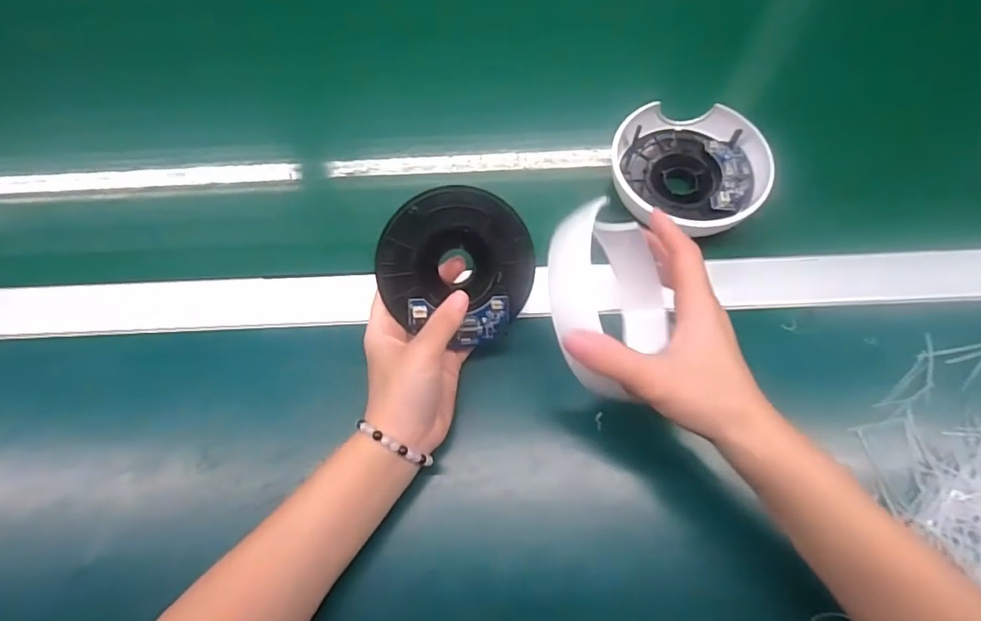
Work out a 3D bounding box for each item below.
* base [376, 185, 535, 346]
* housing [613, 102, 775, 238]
[{"bbox_3d":[-0.021,-0.030,0.334,0.100,0.015,0.096,-1,101,-7],"label":"base"},{"bbox_3d":[0.158,-0.114,0.408,0.116,0.031,0.107,-1,68,2],"label":"housing"}]

